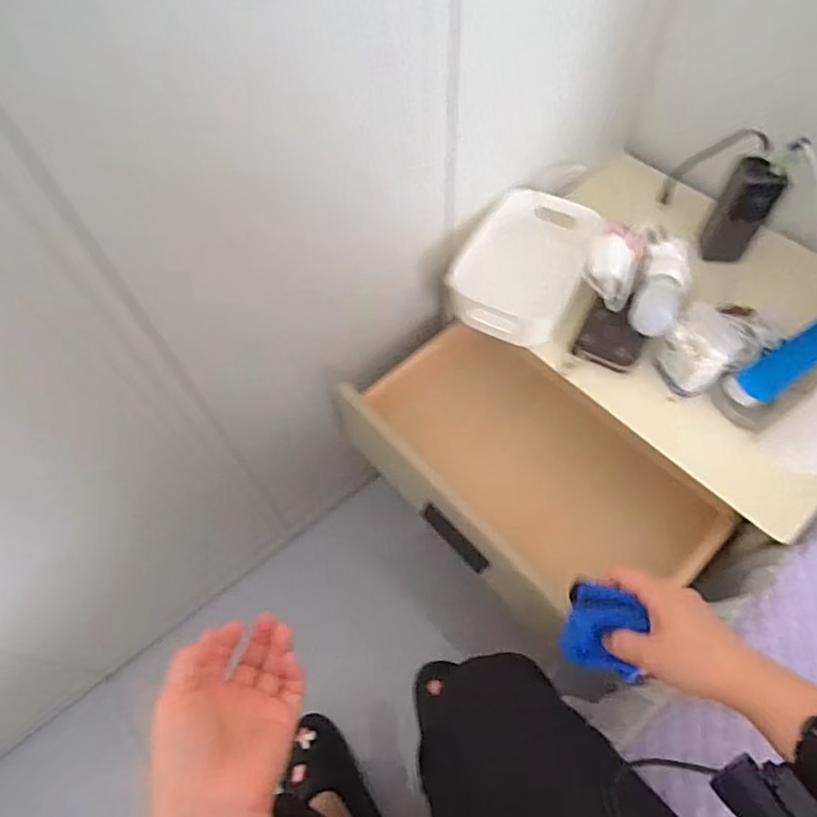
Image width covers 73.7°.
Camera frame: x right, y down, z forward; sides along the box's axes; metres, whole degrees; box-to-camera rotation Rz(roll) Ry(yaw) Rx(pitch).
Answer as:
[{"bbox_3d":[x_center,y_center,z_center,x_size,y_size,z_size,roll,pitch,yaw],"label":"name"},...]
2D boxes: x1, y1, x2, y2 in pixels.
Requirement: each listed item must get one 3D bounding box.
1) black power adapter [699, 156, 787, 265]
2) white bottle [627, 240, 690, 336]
[{"bbox_3d":[0.420,-0.247,0.694,0.066,0.122,0.040,31,65,19],"label":"black power adapter"},{"bbox_3d":[0.300,-0.143,0.650,0.051,0.041,0.117,19,62,13],"label":"white bottle"}]

